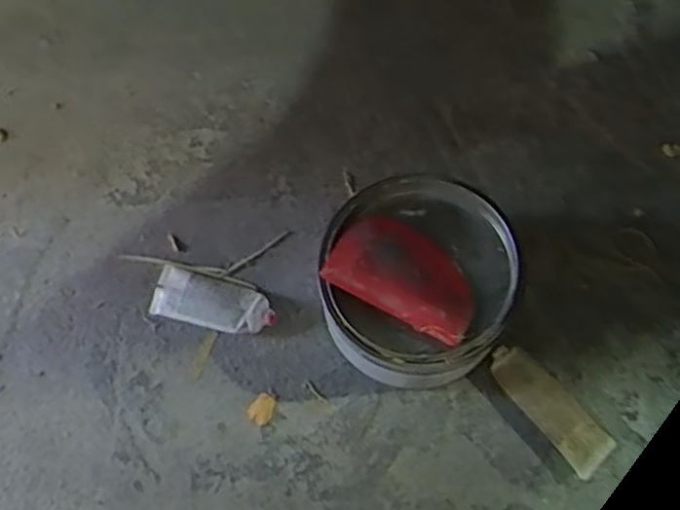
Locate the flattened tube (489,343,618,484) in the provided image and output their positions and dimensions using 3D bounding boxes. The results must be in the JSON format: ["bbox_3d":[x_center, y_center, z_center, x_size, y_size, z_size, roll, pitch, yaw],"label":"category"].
[{"bbox_3d":[0.169,0.123,0.546,0.042,0.019,0.114,-41,76,-11],"label":"flattened tube"}]

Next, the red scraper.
[{"bbox_3d":[0.050,0.013,0.507,0.112,0.009,0.071,27,71,13],"label":"red scraper"}]

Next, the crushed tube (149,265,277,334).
[{"bbox_3d":[-0.112,0.042,0.597,0.113,0.027,0.045,15,73,6],"label":"crushed tube"}]

